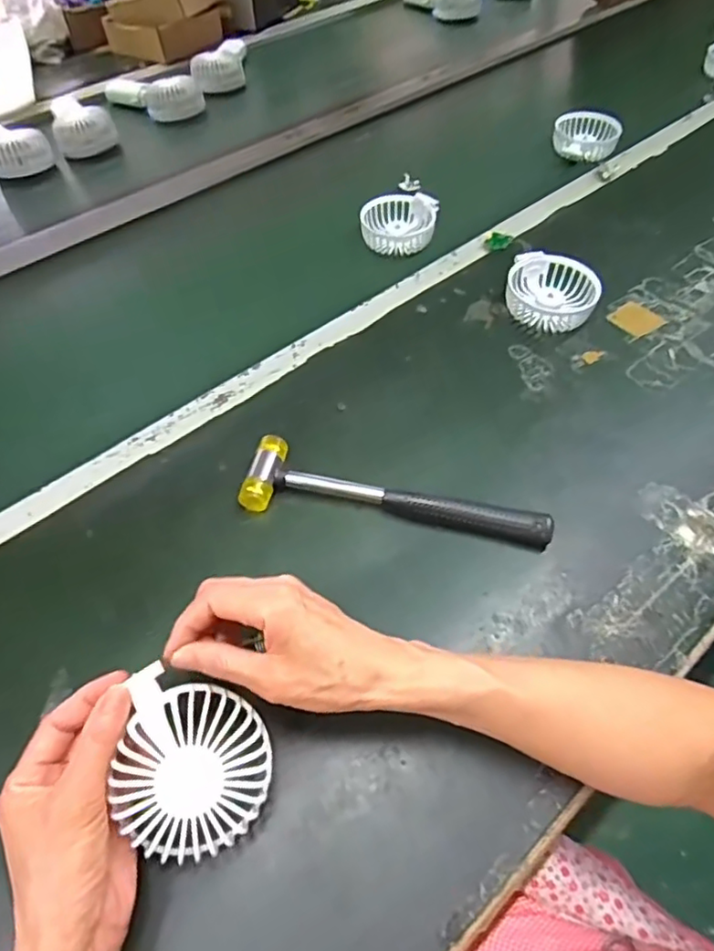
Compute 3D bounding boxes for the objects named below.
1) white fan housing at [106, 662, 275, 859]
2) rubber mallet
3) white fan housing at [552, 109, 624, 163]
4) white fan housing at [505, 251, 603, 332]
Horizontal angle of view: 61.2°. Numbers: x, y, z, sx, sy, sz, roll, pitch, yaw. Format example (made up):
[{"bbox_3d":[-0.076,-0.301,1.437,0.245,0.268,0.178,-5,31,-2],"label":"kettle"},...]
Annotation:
[{"bbox_3d":[-0.091,0.159,0.337,0.080,0.037,0.095,0,73,-19],"label":"white fan housing"},{"bbox_3d":[0.031,0.017,0.479,0.239,0.023,0.059,9,56,5],"label":"rubber mallet"},{"bbox_3d":[0.325,-0.483,0.865,0.099,0.040,0.091,20,57,13],"label":"white fan housing"},{"bbox_3d":[0.201,-0.192,0.624,0.088,0.034,0.094,4,55,2],"label":"white fan housing"}]

